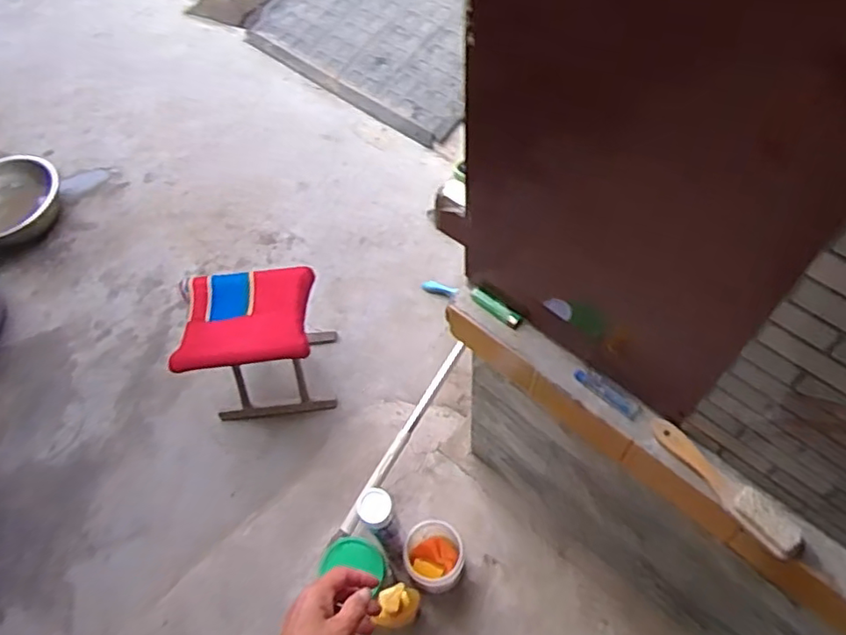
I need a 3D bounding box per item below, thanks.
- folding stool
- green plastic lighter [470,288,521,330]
[{"bbox_3d":[-0.405,0.077,1.542,0.313,0.342,0.237,-7,58,-1],"label":"folding stool"},{"bbox_3d":[0.101,-0.014,0.850,0.080,0.012,0.021,36,67,22],"label":"green plastic lighter"}]

